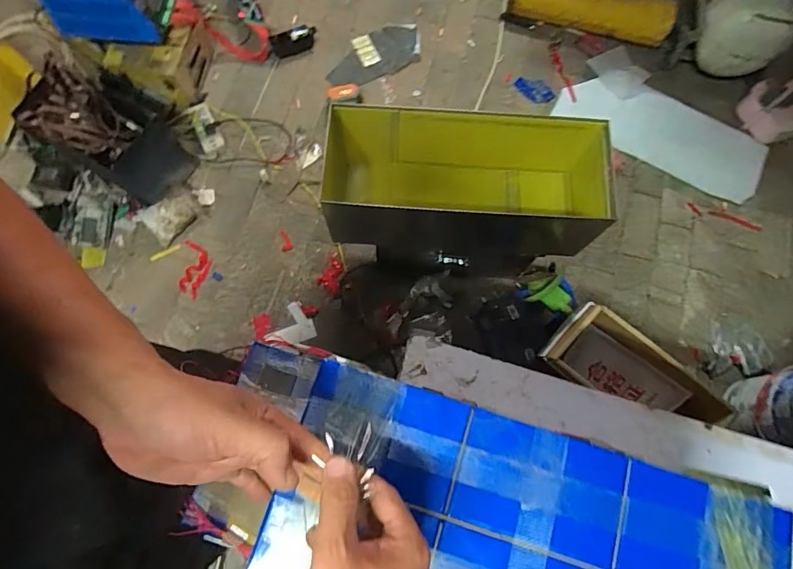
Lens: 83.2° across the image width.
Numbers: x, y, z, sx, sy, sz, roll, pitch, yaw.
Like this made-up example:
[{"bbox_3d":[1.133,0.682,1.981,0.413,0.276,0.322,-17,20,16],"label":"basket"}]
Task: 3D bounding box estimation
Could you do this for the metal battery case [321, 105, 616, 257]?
[{"bbox_3d":[0.176,-0.247,1.254,0.778,0.386,0.297,7,73,1],"label":"metal battery case"}]

